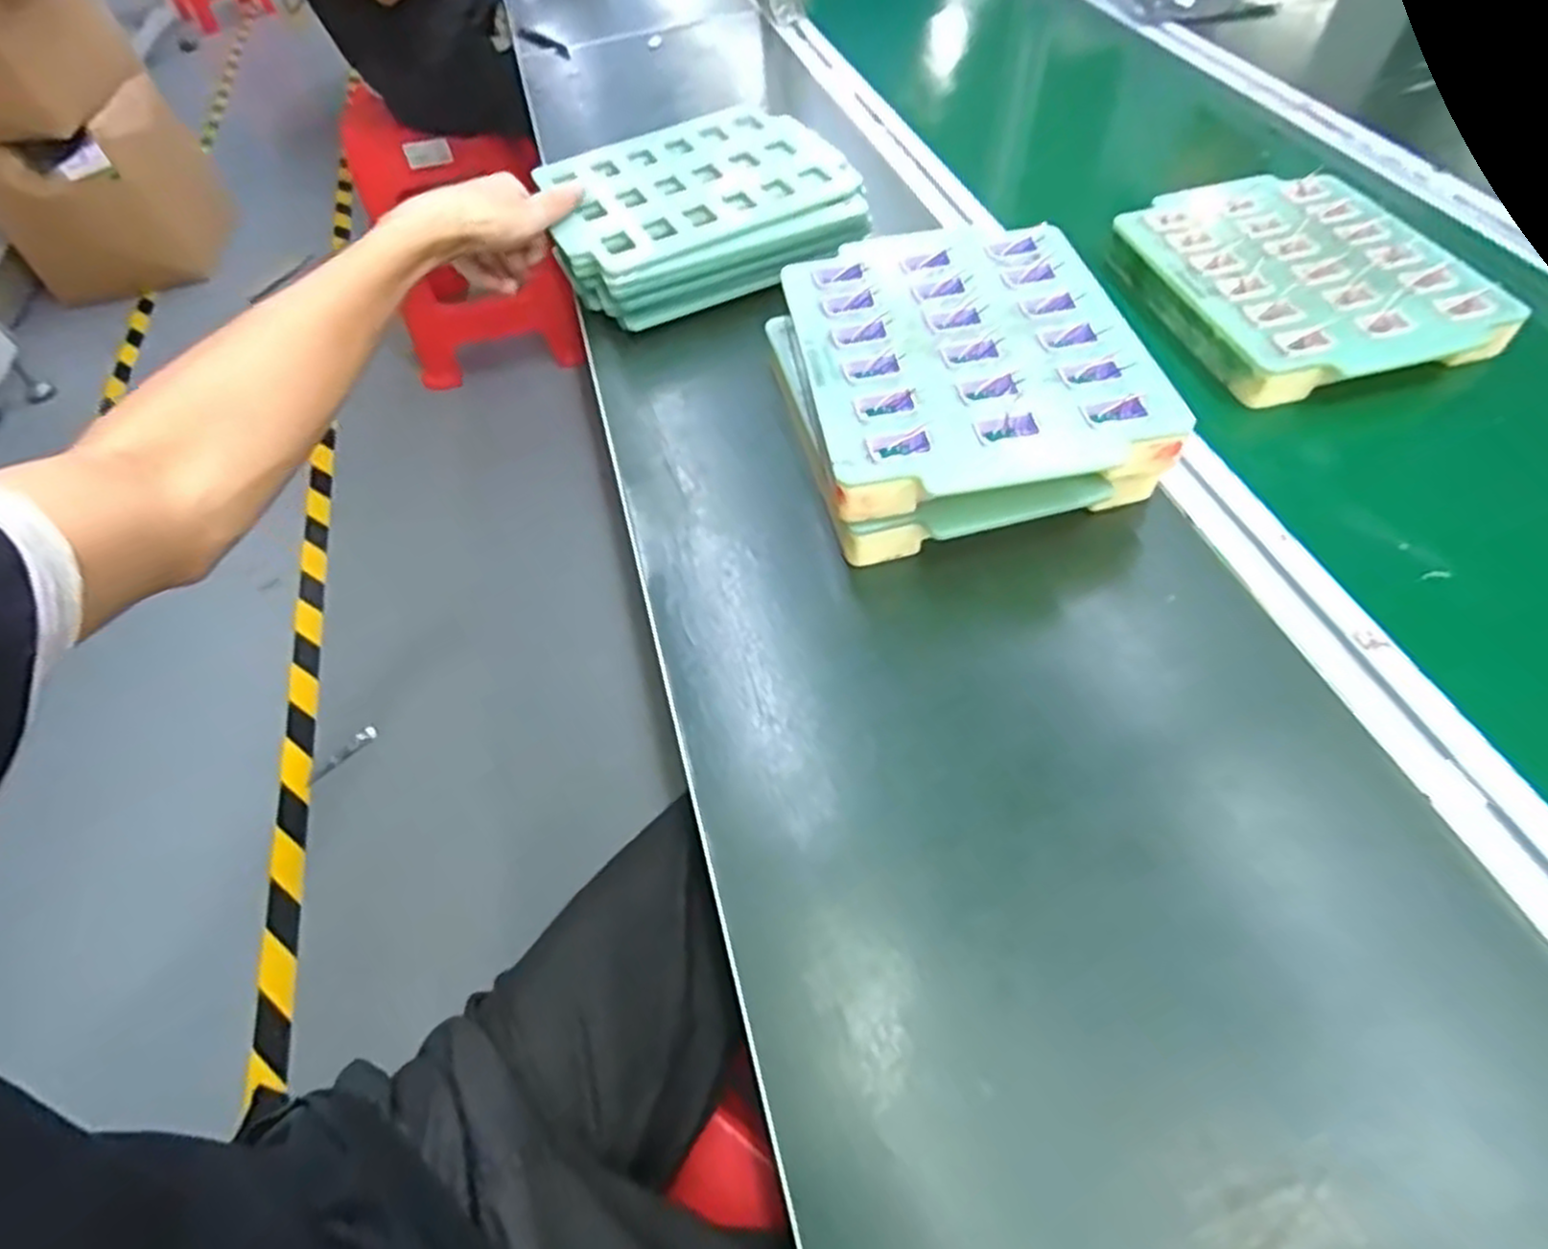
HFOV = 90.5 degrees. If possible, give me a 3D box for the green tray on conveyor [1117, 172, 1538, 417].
[{"bbox_3d":[0.359,-0.240,0.531,0.176,0.030,0.213,-15,55,-5],"label":"green tray on conveyor"}]

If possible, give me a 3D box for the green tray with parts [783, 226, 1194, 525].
[{"bbox_3d":[0.103,-0.152,0.435,0.174,0.034,0.212,-10,55,-1],"label":"green tray with parts"}]

